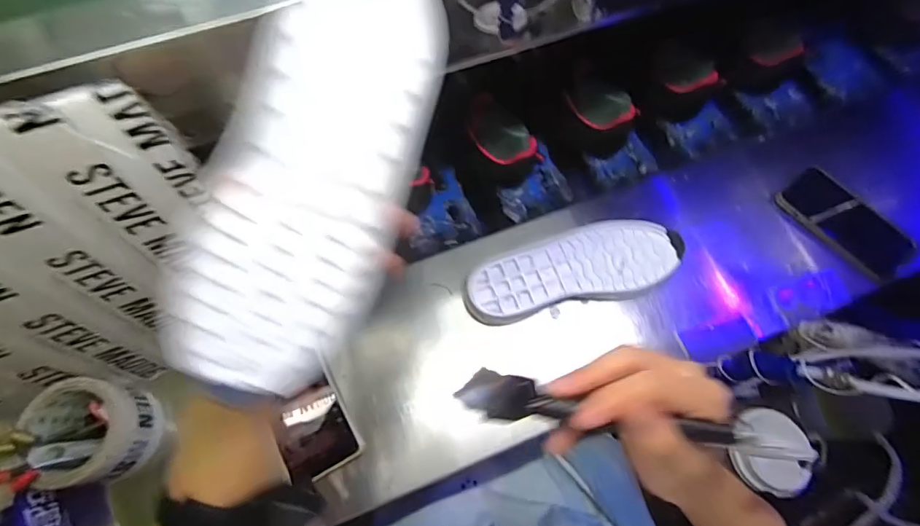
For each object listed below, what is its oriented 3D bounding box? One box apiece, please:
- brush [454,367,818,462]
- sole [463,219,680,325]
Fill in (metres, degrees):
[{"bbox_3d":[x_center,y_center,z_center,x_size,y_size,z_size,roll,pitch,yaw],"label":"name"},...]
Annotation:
[{"bbox_3d":[0.092,0.082,0.247,0.184,0.013,0.024,10,67,1],"label":"brush"},{"bbox_3d":[0.132,0.006,0.568,0.255,0.028,0.097,-14,66,-4],"label":"sole"}]

